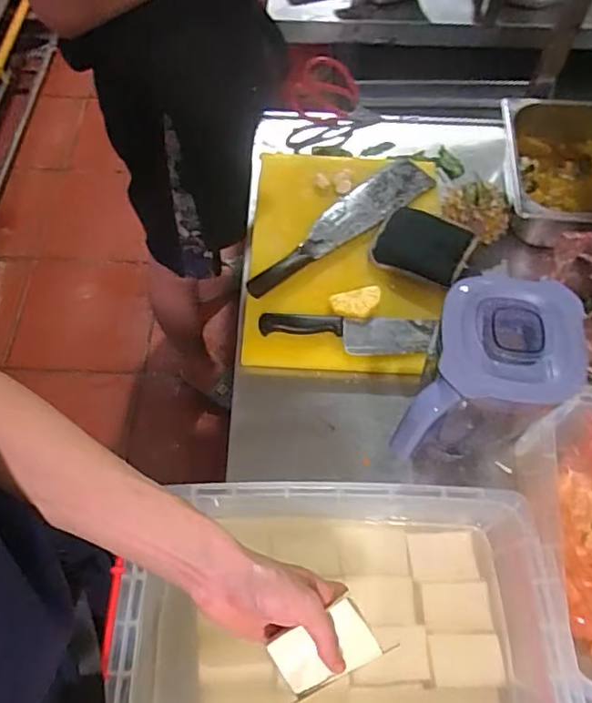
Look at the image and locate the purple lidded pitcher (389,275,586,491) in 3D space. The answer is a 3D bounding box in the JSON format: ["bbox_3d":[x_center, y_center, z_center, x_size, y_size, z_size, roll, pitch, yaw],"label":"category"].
[{"bbox_3d":[0.215,0.057,0.650,0.140,0.273,0.195,17,69,16],"label":"purple lidded pitcher"}]

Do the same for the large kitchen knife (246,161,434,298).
[{"bbox_3d":[0.071,-0.204,0.881,0.369,0.030,0.072,-38,68,-20],"label":"large kitchen knife"}]

